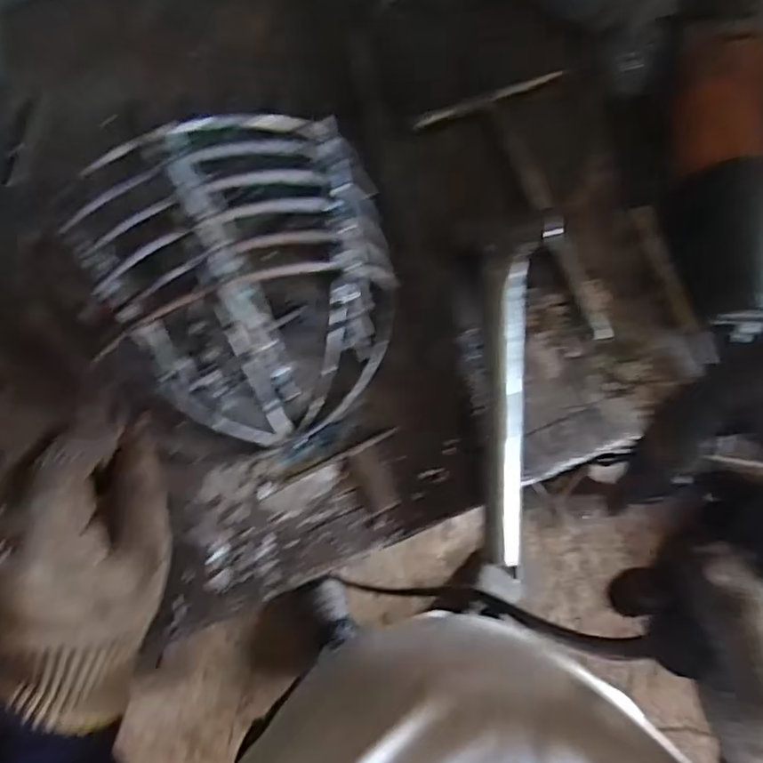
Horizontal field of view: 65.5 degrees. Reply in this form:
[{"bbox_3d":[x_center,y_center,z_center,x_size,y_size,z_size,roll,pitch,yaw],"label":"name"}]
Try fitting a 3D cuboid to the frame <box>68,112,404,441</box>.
[{"bbox_3d":[-0.076,-0.060,0.379,0.181,0.109,0.179,-18,79,-4],"label":"frame"}]

